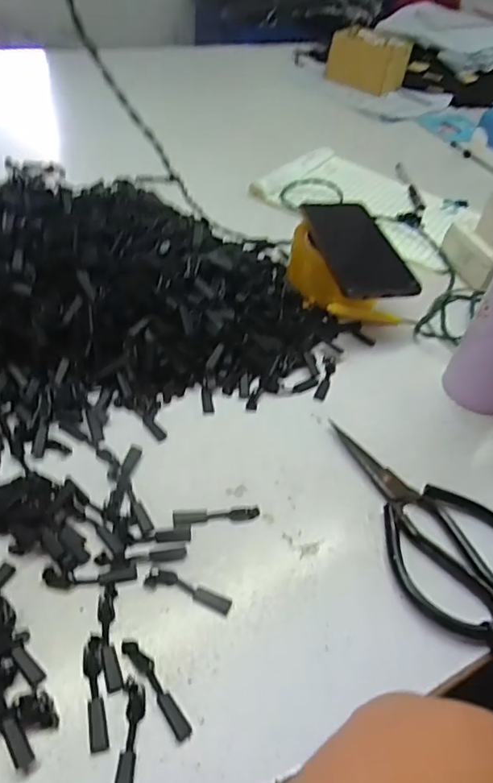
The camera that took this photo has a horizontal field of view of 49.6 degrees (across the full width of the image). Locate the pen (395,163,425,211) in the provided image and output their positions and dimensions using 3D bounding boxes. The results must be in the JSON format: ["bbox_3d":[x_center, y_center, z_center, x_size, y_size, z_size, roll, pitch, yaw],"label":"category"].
[{"bbox_3d":[0.233,-0.295,0.760,0.015,0.007,0.162,5,47,-5],"label":"pen"}]

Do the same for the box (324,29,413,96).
[{"bbox_3d":[0.236,-0.650,1.061,0.139,0.086,0.094,35,52,22],"label":"box"}]

